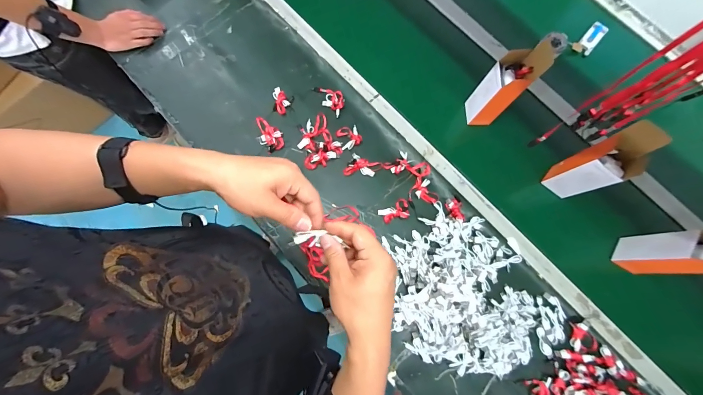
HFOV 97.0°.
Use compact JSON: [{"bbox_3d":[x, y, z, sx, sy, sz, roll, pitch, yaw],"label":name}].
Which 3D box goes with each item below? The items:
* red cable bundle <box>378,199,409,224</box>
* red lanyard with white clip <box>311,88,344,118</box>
[{"bbox_3d":[0.101,0.033,0.733,0.070,0.012,0.045,-18,79,-5],"label":"red cable bundle"},{"bbox_3d":[-0.055,-0.257,0.795,0.103,0.013,0.055,43,81,8],"label":"red lanyard with white clip"}]

